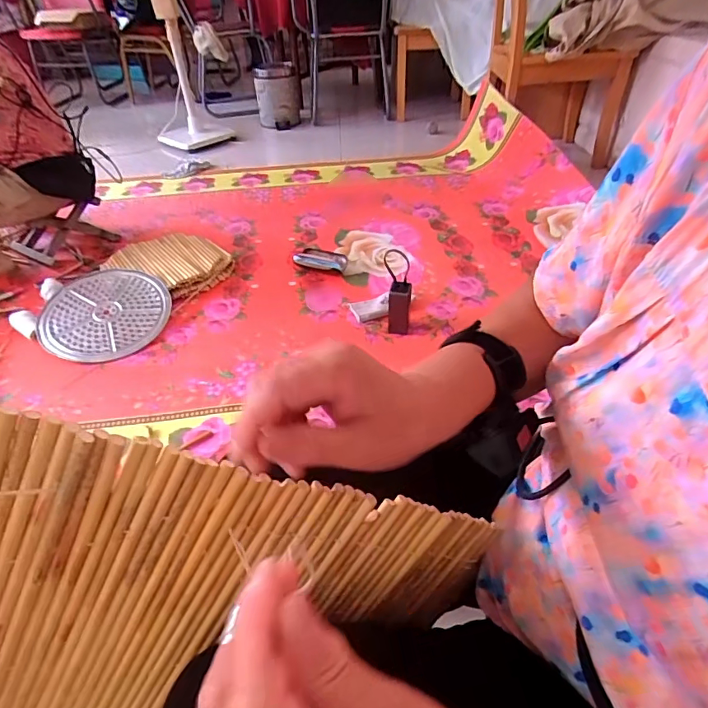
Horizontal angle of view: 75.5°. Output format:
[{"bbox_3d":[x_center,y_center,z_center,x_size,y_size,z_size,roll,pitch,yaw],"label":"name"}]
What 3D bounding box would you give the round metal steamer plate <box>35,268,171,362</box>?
[{"bbox_3d":[-0.667,-0.109,1.230,0.304,0.013,0.320,3,60,-5],"label":"round metal steamer plate"}]

